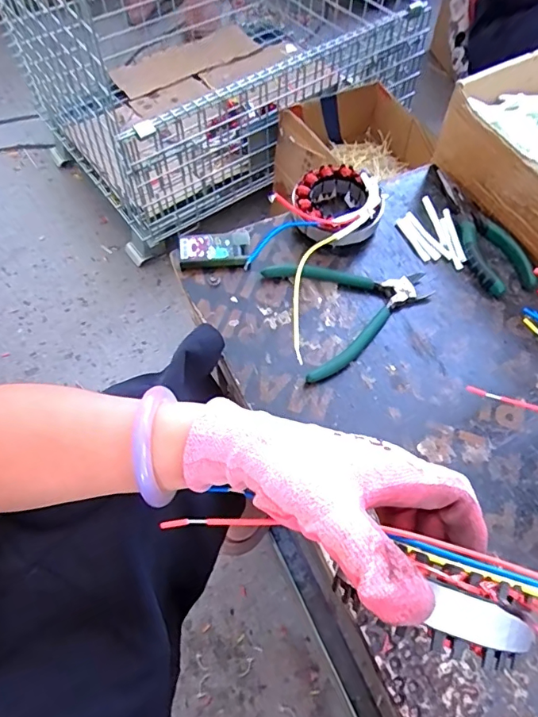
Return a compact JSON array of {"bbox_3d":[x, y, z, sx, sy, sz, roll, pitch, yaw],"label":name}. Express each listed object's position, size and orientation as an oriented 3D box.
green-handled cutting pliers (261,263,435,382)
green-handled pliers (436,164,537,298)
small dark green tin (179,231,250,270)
[{"bbox_3d":[0.080,-0.047,0.440,0.139,0.011,0.118,-14,62,-9],"label":"green-handled cutting pliers"},{"bbox_3d":[0.209,-0.131,0.490,0.057,0.018,0.154,-14,62,-9],"label":"green-handled pliers"},{"bbox_3d":[-0.051,-0.102,0.466,0.064,0.017,0.032,-3,60,-4],"label":"small dark green tin"}]

